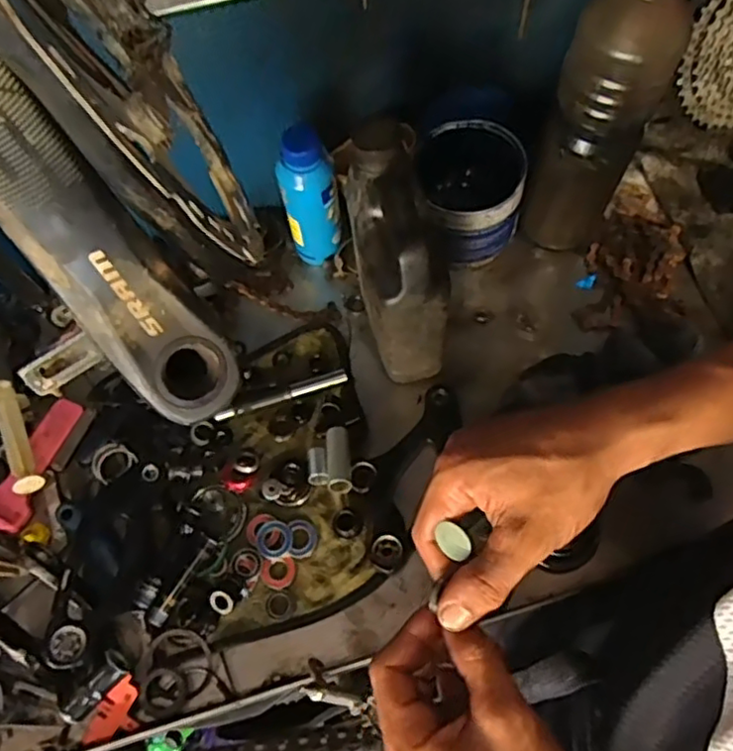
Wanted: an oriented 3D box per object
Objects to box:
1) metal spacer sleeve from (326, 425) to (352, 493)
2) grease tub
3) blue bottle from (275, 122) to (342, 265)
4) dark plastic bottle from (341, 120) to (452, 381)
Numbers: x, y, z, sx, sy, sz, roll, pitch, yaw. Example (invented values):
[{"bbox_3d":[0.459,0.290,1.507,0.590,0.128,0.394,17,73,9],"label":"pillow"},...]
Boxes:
[{"bbox_3d":[-0.024,0.069,0.536,0.019,0.019,0.055,-6,65,2],"label":"metal spacer sleeve"},{"bbox_3d":[0.098,-0.169,0.598,0.090,0.084,0.105,0,66,4],"label":"grease tub"},{"bbox_3d":[-0.049,-0.154,0.568,0.048,0.144,0.036,0,66,4],"label":"blue bottle"},{"bbox_3d":[0.022,-0.078,0.507,0.055,0.197,0.117,-18,66,-4],"label":"dark plastic bottle"}]

